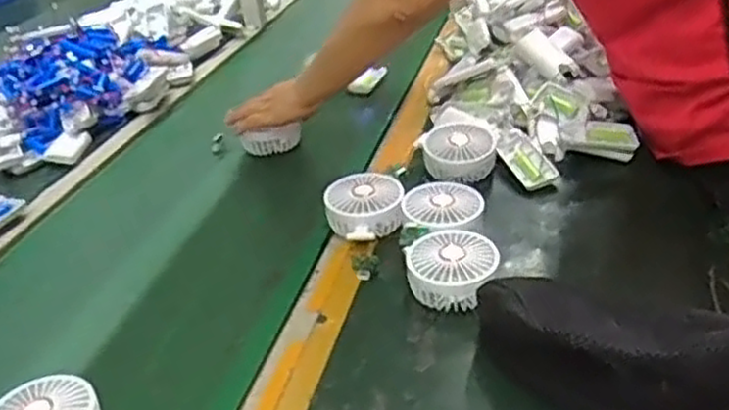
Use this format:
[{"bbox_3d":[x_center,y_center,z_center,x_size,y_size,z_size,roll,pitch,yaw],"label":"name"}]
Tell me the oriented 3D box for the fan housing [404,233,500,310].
[{"bbox_3d":[0.084,0.066,0.725,0.090,0.051,0.081,2,32,11],"label":"fan housing"}]

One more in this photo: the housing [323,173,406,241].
[{"bbox_3d":[0.002,0.006,0.829,0.089,0.049,0.079,-6,31,-2],"label":"housing"}]

